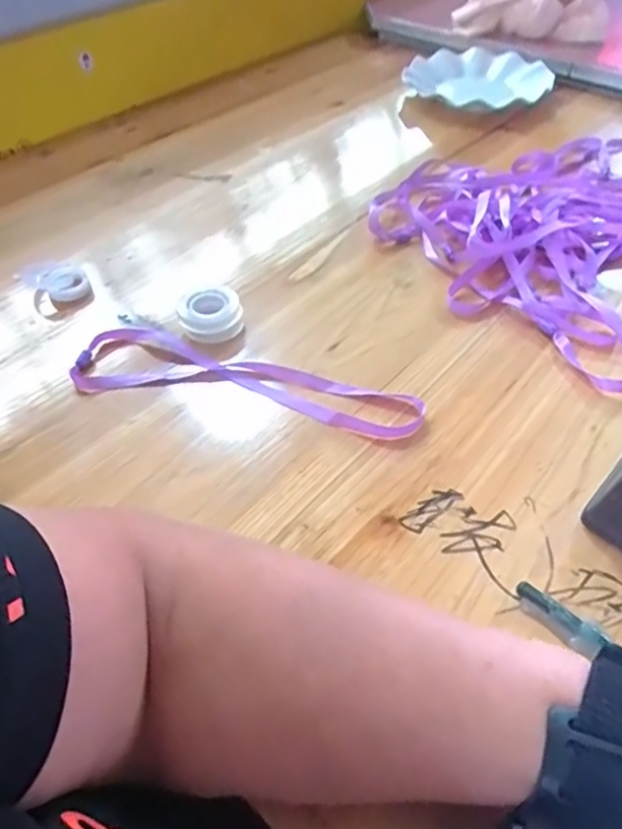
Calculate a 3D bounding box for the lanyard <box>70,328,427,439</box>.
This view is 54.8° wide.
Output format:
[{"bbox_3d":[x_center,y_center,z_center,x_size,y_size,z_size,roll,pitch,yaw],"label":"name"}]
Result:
[{"bbox_3d":[-0.045,-0.025,0.430,0.251,0.008,0.065,11,49,11],"label":"lanyard"}]

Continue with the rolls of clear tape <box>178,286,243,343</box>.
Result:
[{"bbox_3d":[-0.079,-0.080,0.469,0.047,0.022,0.047,0,48,1],"label":"rolls of clear tape"}]

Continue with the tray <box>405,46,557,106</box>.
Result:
[{"bbox_3d":[0.219,-0.438,0.792,0.182,0.029,0.181,15,49,14],"label":"tray"}]

